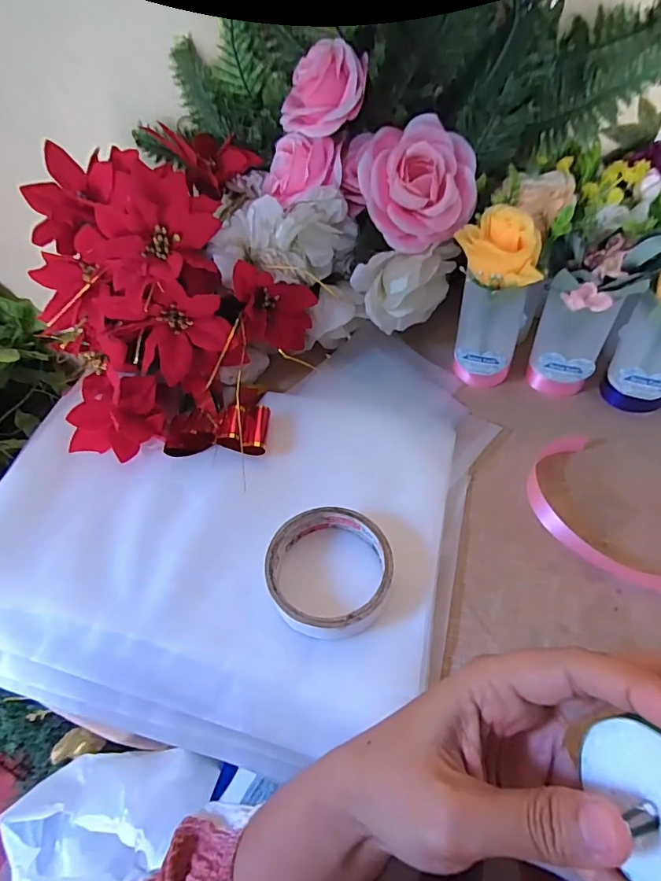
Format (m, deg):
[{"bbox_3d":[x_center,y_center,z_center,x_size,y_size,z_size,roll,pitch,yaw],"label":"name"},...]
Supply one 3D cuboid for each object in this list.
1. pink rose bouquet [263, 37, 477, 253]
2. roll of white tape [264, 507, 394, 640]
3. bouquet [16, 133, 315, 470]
[{"bbox_3d":[0.032,-0.236,0.390,0.186,0.099,0.073,27,58,20],"label":"pink rose bouquet"},{"bbox_3d":[-0.001,0.089,0.328,0.085,0.024,0.087,-1,53,1],"label":"roll of white tape"},{"bbox_3d":[-0.138,-0.110,0.398,0.222,0.154,0.196,5,54,5],"label":"bouquet"}]

